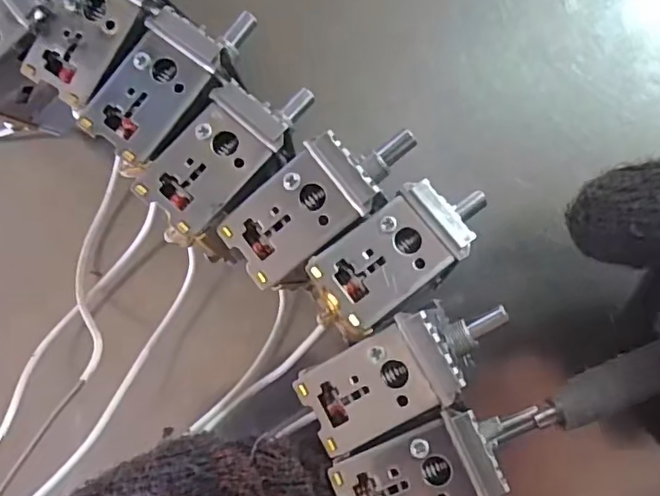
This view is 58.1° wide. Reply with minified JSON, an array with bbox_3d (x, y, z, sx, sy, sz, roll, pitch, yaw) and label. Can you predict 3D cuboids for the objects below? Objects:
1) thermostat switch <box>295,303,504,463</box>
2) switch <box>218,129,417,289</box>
[{"bbox_3d":[0.019,0.029,0.146,0.052,0.020,0.022,-31,87,5],"label":"thermostat switch"},{"bbox_3d":[-0.001,-0.013,0.152,0.052,0.017,0.021,-38,86,4],"label":"switch"}]

